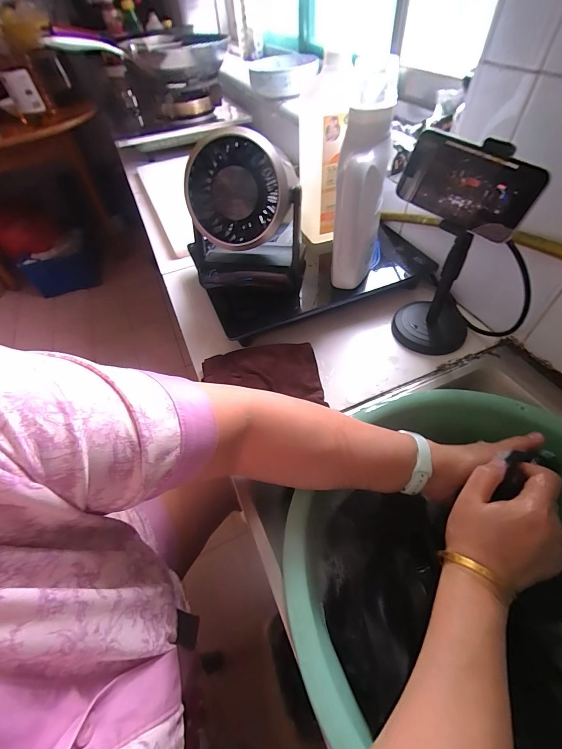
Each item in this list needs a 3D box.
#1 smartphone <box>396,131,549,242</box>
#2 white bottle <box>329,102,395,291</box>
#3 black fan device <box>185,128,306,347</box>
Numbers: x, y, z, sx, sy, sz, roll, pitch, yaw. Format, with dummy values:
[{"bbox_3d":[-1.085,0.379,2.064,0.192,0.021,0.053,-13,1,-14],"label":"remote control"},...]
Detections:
[{"bbox_3d":[0.195,-0.204,0.350,0.012,0.071,0.145,-23,54,-38],"label":"smartphone"},{"bbox_3d":[0.106,-0.228,0.452,0.064,0.201,0.079,6,53,10],"label":"white bottle"},{"bbox_3d":[-0.056,-0.217,0.496,0.177,0.231,0.130,-14,52,-6],"label":"black fan device"}]

